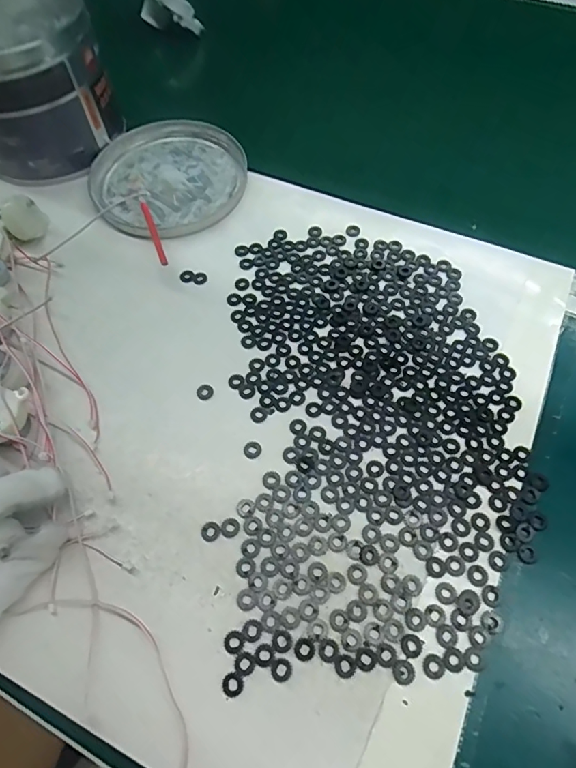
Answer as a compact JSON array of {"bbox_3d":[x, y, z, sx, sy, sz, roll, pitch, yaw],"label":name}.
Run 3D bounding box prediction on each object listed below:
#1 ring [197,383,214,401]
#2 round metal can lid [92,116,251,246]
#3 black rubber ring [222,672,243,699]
[{"bbox_3d":[-0.054,0.005,0.308,0.010,0.004,0.010,-1,62,3],"label":"ring"},{"bbox_3d":[-0.100,-0.179,0.400,0.128,0.015,0.134,-1,62,3],"label":"round metal can lid"},{"bbox_3d":[-0.027,0.145,0.228,0.010,0.004,0.010,-1,62,3],"label":"black rubber ring"}]

